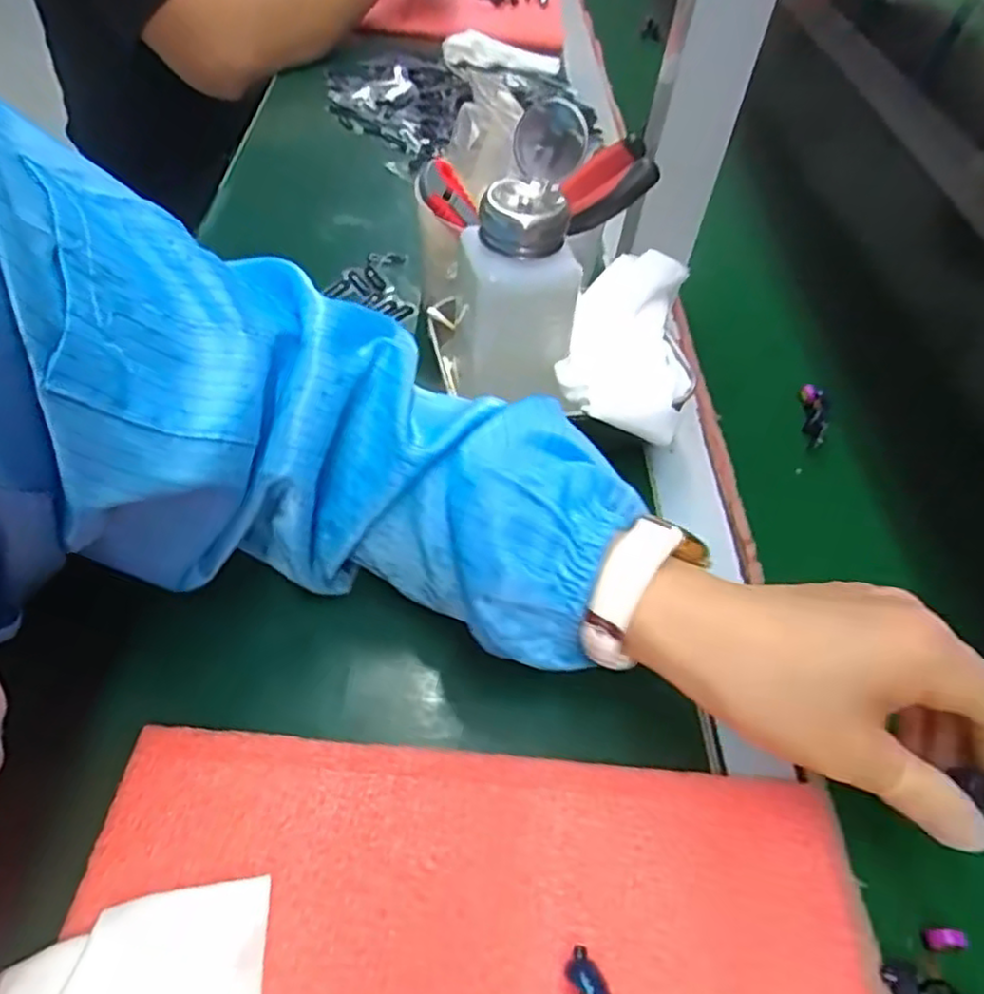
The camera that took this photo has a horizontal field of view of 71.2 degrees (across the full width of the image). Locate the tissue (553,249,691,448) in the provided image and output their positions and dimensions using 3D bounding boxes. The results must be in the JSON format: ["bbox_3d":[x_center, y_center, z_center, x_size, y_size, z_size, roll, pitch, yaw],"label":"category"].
[{"bbox_3d":[0.075,-0.084,0.370,0.068,0.032,0.115,12,53,5],"label":"tissue"}]

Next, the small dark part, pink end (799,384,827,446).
[{"bbox_3d":[0.200,-0.053,0.426,0.010,0.017,0.051,13,52,5],"label":"small dark part, pink end"}]

